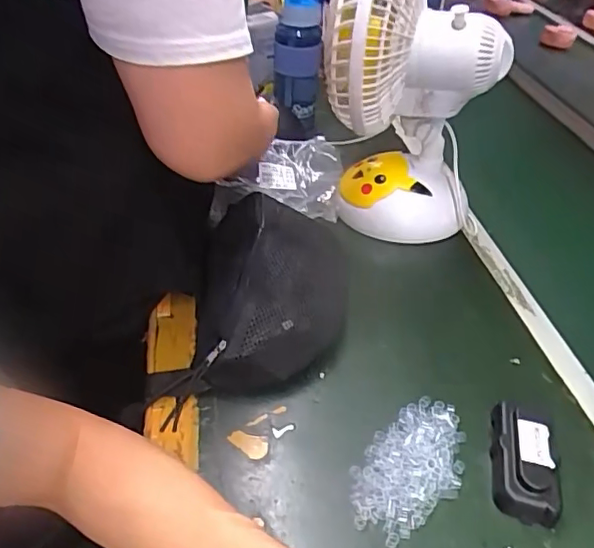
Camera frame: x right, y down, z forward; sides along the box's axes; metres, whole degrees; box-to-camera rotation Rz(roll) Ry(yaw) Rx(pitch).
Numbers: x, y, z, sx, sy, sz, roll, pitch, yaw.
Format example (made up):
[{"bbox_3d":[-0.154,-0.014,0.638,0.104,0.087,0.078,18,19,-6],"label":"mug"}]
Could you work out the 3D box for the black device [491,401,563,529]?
[{"bbox_3d":[0.190,0.154,0.470,0.048,0.031,0.101,11,40,6],"label":"black device"}]

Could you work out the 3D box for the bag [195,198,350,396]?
[{"bbox_3d":[-0.023,0.006,0.590,0.152,0.081,0.253,3,40,-4],"label":"bag"}]

